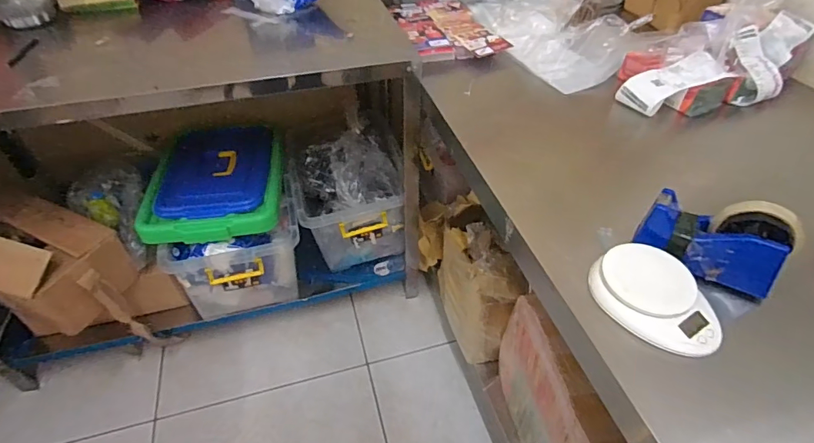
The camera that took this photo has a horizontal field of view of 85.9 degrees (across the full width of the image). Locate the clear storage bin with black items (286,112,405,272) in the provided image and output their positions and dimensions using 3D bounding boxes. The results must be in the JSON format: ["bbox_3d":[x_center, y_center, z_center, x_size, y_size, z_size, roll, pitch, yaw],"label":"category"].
[{"bbox_3d":[-0.197,-0.097,1.450,0.355,0.302,0.387,-4,45,-4],"label":"clear storage bin with black items"}]

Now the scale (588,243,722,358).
[{"bbox_3d":[0.302,0.093,0.529,0.108,0.037,0.150,-24,49,-22],"label":"scale"}]

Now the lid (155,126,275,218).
[{"bbox_3d":[-0.570,-0.160,1.311,0.298,0.047,0.394,-7,45,-7],"label":"lid"}]

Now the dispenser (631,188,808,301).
[{"bbox_3d":[0.390,0.018,0.553,0.162,0.098,0.068,23,49,22],"label":"dispenser"}]

